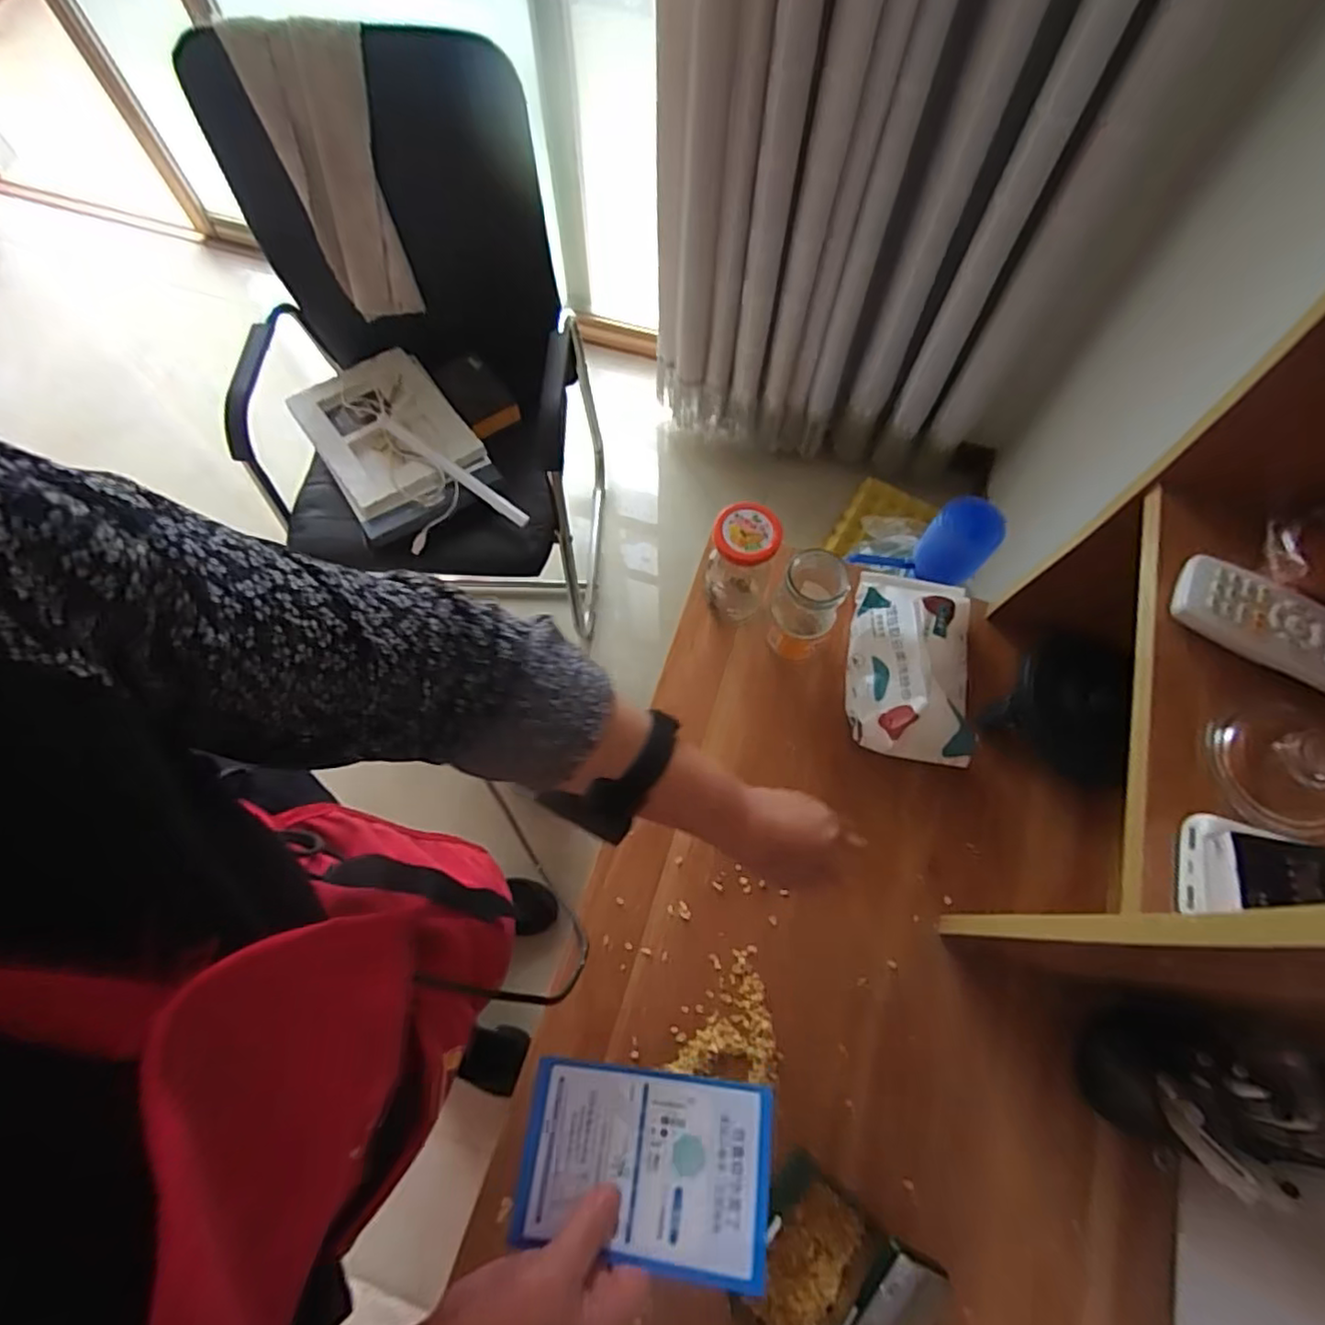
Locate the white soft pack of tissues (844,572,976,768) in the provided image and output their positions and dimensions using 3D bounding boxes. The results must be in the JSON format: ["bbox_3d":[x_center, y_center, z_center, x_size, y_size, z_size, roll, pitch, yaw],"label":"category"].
[{"bbox_3d":[0.235,-0.001,0.620,0.114,0.057,0.183,9,69,3],"label":"white soft pack of tissues"}]

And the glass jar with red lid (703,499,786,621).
[{"bbox_3d":[0.072,-0.086,0.620,0.059,0.137,0.061,3,69,1],"label":"glass jar with red lid"}]

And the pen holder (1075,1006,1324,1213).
[{"bbox_3d":[0.367,0.293,0.450,0.086,0.157,0.096,12,70,4],"label":"pen holder"}]

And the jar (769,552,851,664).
[{"bbox_3d":[0.133,-0.055,0.600,0.051,0.111,0.069,26,69,10],"label":"jar"}]

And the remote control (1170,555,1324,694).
[{"bbox_3d":[0.388,-0.012,0.394,0.161,0.019,0.048,26,71,9],"label":"remote control"}]

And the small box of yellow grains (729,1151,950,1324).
[{"bbox_3d":[0.120,0.425,0.446,0.130,0.059,0.106,32,72,11],"label":"small box of yellow grains"}]

